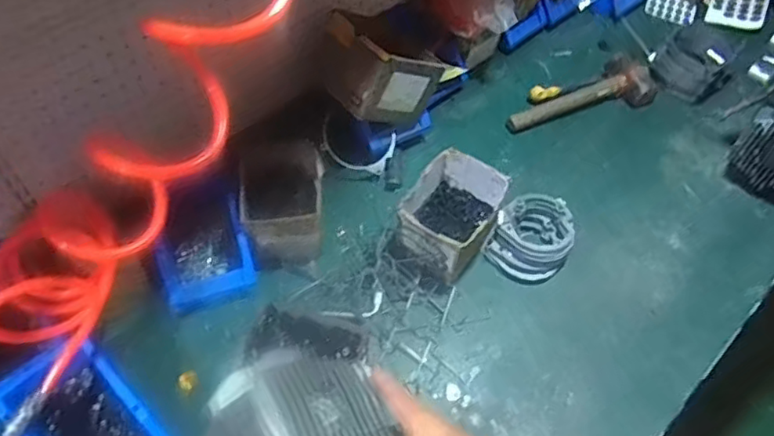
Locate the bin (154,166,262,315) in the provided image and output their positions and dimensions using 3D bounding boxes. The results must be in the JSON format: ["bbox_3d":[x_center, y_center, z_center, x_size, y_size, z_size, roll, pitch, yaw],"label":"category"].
[{"bbox_3d":[-0.254,0.034,0.831,0.118,0.075,0.154,-16,55,-14],"label":"bin"}]

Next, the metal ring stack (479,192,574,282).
[{"bbox_3d":[0.212,0.028,0.879,0.109,0.054,0.127,25,56,16],"label":"metal ring stack"}]

